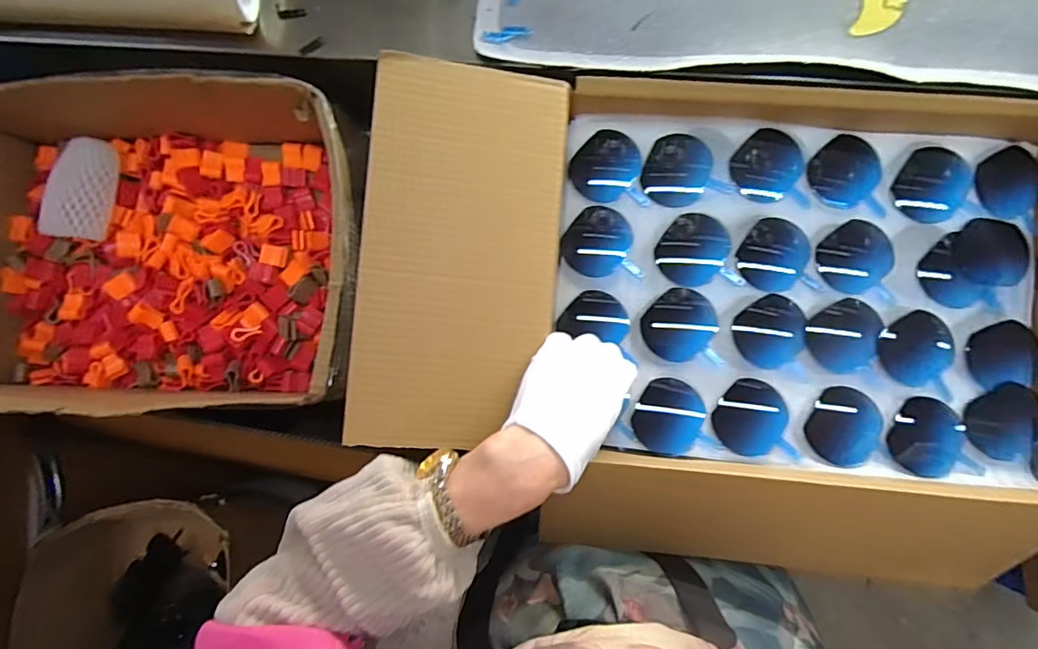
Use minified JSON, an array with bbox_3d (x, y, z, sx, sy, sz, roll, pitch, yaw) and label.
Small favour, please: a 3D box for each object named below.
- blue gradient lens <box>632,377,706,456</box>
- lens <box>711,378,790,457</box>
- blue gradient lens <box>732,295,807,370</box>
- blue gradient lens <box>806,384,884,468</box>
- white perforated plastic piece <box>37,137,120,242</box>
[{"bbox_3d":[0.128,0.079,0.425,0.056,0.008,0.061,0,85,4],"label":"blue gradient lens"},{"bbox_3d":[0.196,0.079,0.427,0.057,0.008,0.063,32,88,6],"label":"lens"},{"bbox_3d":[0.217,0.007,0.433,0.057,0.004,0.059,0,85,4],"label":"blue gradient lens"},{"bbox_3d":[0.272,0.085,0.419,0.056,0.004,0.062,27,88,6],"label":"blue gradient lens"},{"bbox_3d":[-0.449,-0.142,0.518,0.060,0.032,0.102,0,85,4],"label":"white perforated plastic piece"}]

